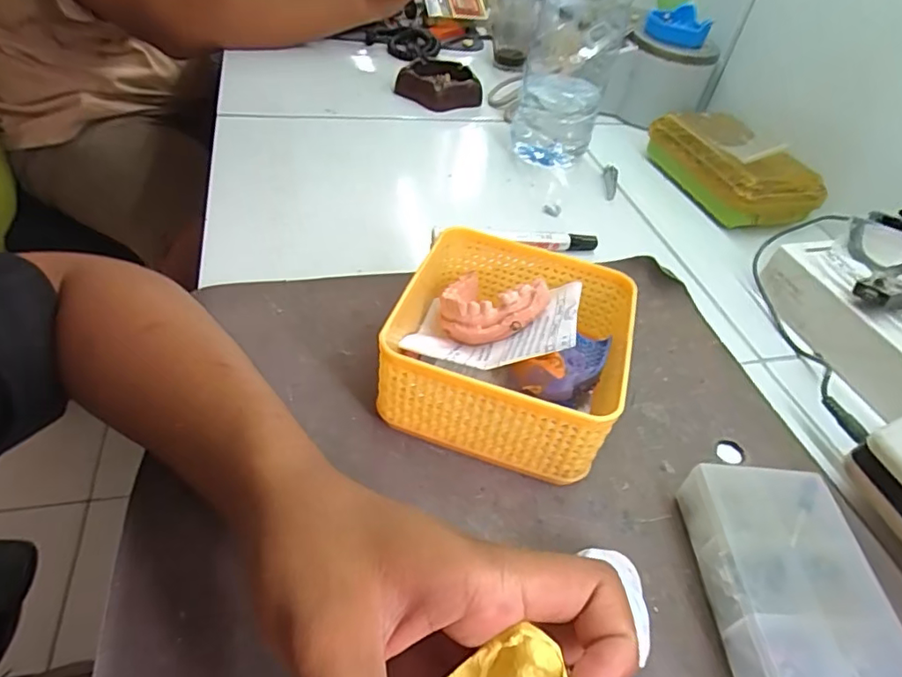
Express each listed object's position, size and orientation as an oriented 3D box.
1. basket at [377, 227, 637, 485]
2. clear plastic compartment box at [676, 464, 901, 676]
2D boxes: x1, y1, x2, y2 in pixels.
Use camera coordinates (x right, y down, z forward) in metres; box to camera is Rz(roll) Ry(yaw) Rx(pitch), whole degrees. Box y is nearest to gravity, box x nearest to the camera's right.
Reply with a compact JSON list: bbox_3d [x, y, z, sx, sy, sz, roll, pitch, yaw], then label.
[{"bbox_3d":[0.035,0.007,0.340,0.140,0.066,0.141,17,46,9],"label":"basket"},{"bbox_3d":[0.164,0.126,0.263,0.076,0.032,0.127,2,45,-6],"label":"clear plastic compartment box"}]

